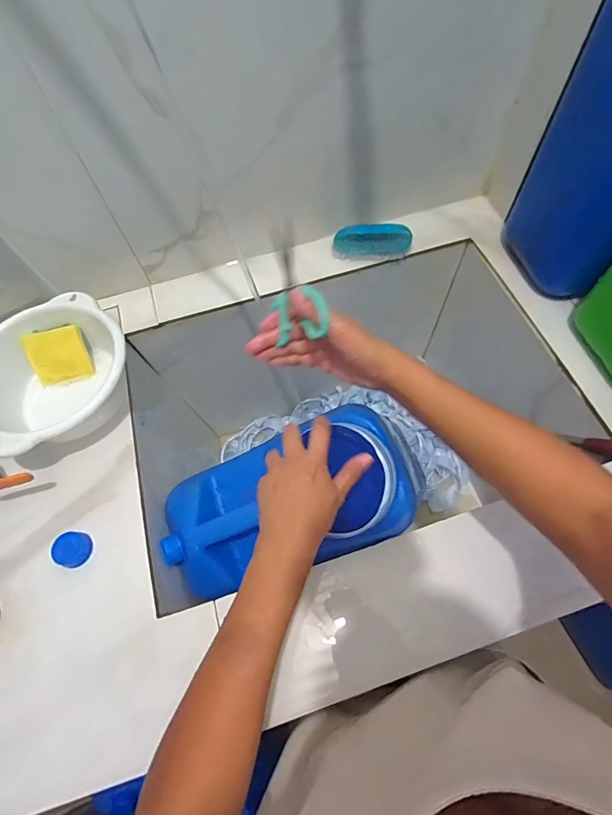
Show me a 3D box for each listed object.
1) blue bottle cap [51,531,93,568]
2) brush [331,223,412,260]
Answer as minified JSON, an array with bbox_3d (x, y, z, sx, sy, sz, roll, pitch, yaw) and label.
[{"bbox_3d":[-0.276,0.168,0.479,0.040,0.021,0.038,0,64,-1],"label":"blue bottle cap"},{"bbox_3d":[0.106,-0.266,0.648,0.124,0.037,0.037,4,64,6],"label":"brush"}]

